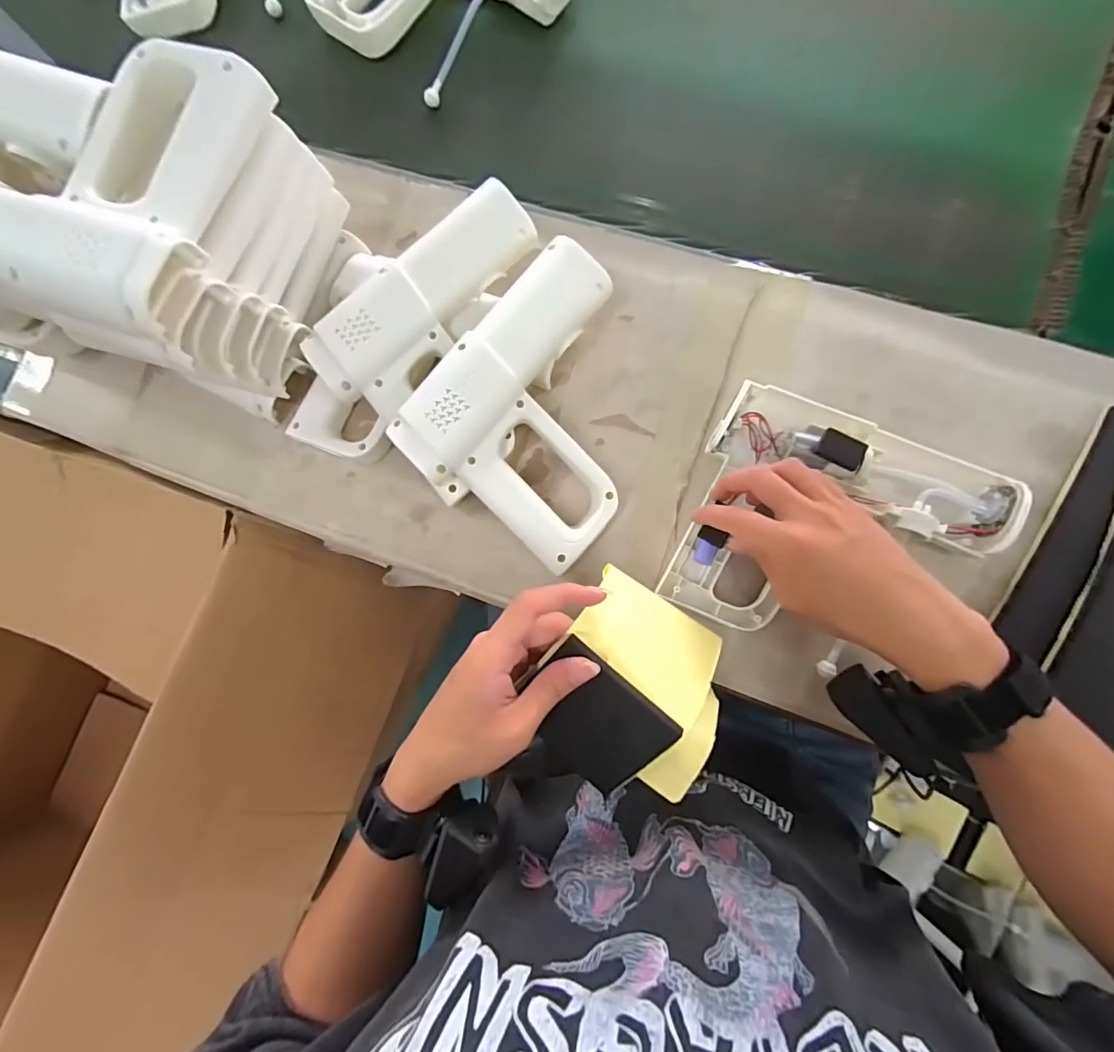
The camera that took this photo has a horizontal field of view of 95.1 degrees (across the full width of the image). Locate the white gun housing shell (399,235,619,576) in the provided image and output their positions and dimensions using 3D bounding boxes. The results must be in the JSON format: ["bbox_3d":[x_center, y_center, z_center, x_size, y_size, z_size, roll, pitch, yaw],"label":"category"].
[{"bbox_3d":[0.002,-0.094,0.403,0.170,0.072,0.198,40,89,9],"label":"white gun housing shell"}]

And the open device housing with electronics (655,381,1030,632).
[{"bbox_3d":[0.198,0.005,0.383,0.203,0.048,0.190,28,89,8],"label":"open device housing with electronics"}]

